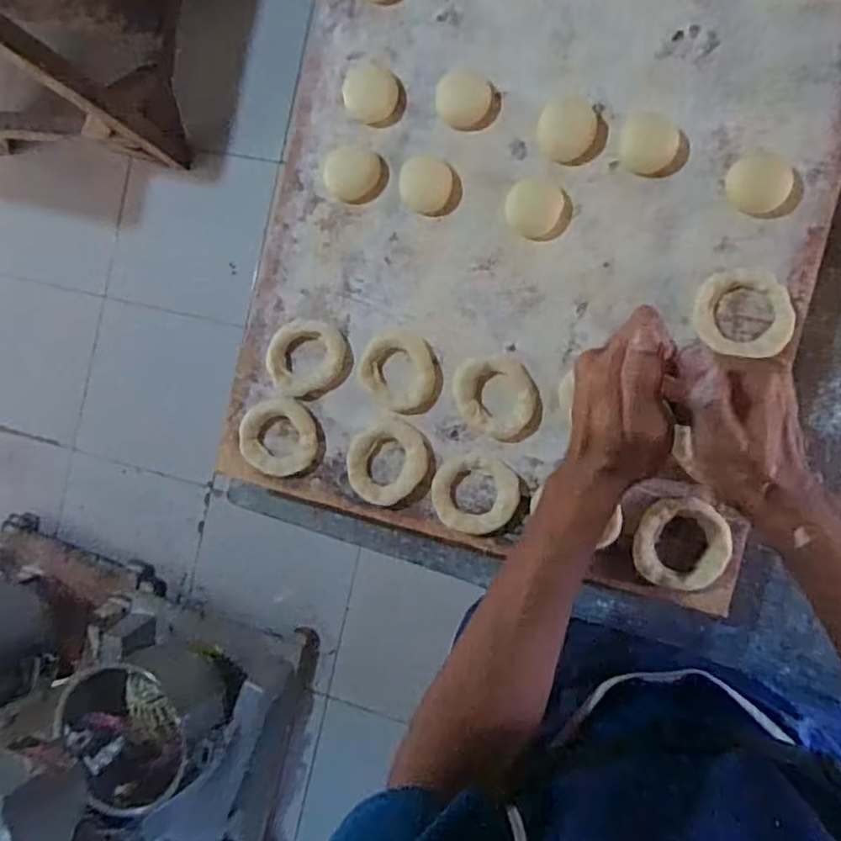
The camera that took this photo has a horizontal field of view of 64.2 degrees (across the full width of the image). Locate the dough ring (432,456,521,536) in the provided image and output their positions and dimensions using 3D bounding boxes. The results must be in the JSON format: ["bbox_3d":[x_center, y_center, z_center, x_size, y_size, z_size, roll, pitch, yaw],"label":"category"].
[{"bbox_3d":[0.042,0.057,0.516,0.066,0.012,0.057,25,96,12],"label":"dough ring"}]

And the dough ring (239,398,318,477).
[{"bbox_3d":[-0.116,0.014,0.549,0.063,0.009,0.061,0,90,13],"label":"dough ring"}]

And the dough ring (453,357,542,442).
[{"bbox_3d":[0.060,-0.016,0.515,0.064,0.014,0.063,0,90,13],"label":"dough ring"}]

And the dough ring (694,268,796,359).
[{"bbox_3d":[0.233,-0.078,0.485,0.065,0.016,0.061,0,90,13],"label":"dough ring"}]

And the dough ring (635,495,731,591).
[{"bbox_3d":[0.189,0.089,0.486,0.063,0.012,0.064,0,90,13],"label":"dough ring"}]

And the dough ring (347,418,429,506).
[{"bbox_3d":[-0.027,0.032,0.526,0.064,0.011,0.062,0,90,13],"label":"dough ring"}]

